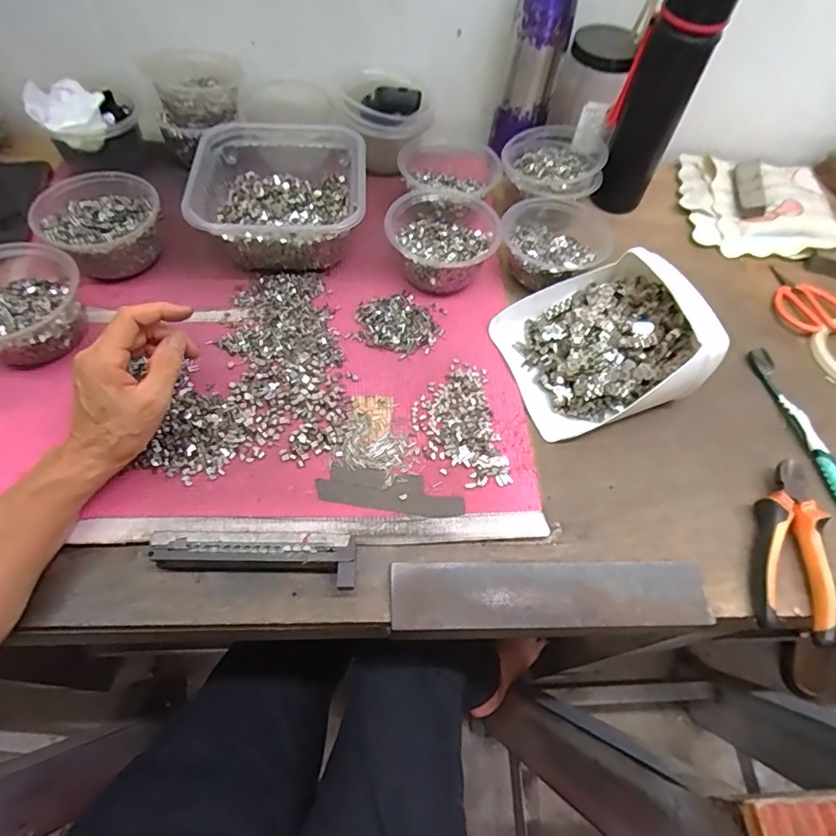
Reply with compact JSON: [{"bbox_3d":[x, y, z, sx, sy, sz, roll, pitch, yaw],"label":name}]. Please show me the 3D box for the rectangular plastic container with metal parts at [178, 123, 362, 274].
[{"bbox_3d":[-0.145,-0.244,0.551,0.173,0.068,0.179,-1,61,-5],"label":"rectangular plastic container with metal parts"}]

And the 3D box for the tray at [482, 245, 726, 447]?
[{"bbox_3d":[0.176,-0.078,0.482,0.165,0.076,0.154,-15,63,-13],"label":"tray"}]

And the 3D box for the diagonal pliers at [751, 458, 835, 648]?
[{"bbox_3d":[0.311,0.105,0.422,0.052,0.025,0.147,16,61,5],"label":"diagonal pliers"}]

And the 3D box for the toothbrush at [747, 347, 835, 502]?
[{"bbox_3d":[0.373,0.008,0.487,0.022,0.011,0.187,-8,62,-9],"label":"toothbrush"}]

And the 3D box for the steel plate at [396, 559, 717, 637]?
[{"bbox_3d":[0.103,0.139,0.392,0.244,0.007,0.050,0,61,-4],"label":"steel plate"}]

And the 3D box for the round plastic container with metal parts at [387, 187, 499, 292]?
[{"bbox_3d":[0.026,-0.195,0.543,0.115,0.054,0.124,2,61,-3],"label":"round plastic container with metal parts"}]

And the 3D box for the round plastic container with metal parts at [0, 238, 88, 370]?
[{"bbox_3d":[-0.370,-0.108,0.465,0.111,0.057,0.130,-32,68,-20],"label":"round plastic container with metal parts"}]

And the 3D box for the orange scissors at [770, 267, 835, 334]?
[{"bbox_3d":[0.445,-0.141,0.587,0.068,0.016,0.103,-6,61,-8],"label":"orange scissors"}]

